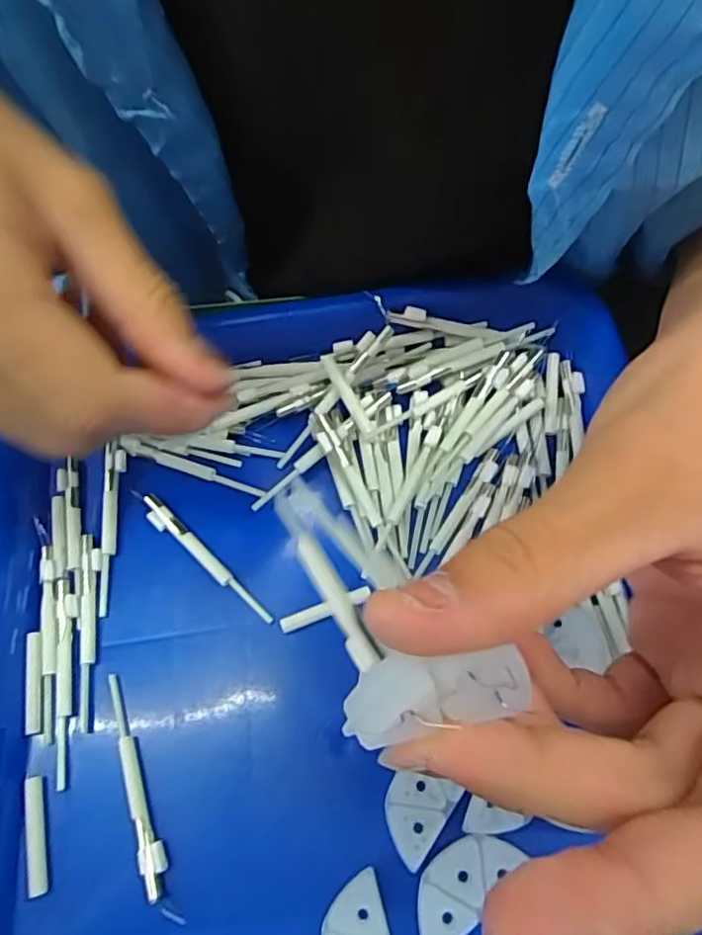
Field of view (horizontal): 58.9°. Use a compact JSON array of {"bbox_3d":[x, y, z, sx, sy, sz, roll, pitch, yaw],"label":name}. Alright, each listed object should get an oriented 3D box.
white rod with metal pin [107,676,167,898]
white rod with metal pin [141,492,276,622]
[{"bbox_3d":[-0.071,0.102,0.203,0.007,0.009,0.068,-21,67,-6],"label":"white rod with metal pin"},{"bbox_3d":[-0.056,0.034,0.232,0.068,0.004,0.008,41,74,19],"label":"white rod with metal pin"}]

